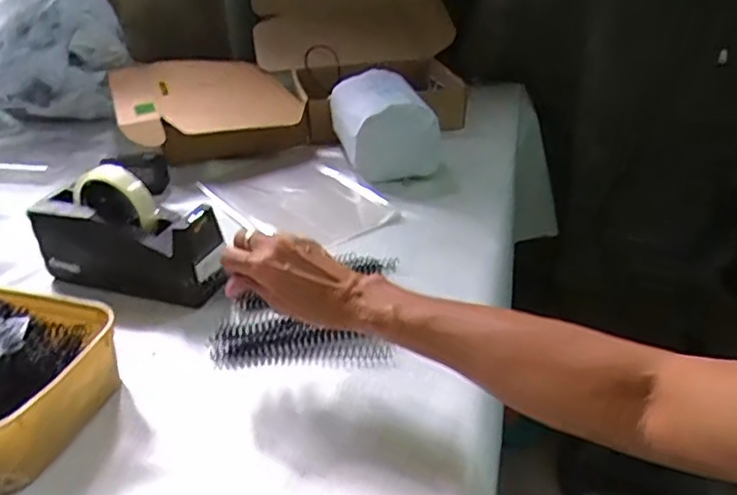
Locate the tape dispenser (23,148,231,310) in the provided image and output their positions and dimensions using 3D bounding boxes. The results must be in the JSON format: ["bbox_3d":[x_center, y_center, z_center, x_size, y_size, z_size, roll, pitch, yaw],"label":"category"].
[{"bbox_3d":[-0.254,-0.015,0.657,0.203,0.130,0.069,8,33,19],"label":"tape dispenser"}]

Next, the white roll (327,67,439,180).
[{"bbox_3d":[0.024,-0.181,0.914,0.128,0.116,0.176,-10,31,-11],"label":"white roll"}]

